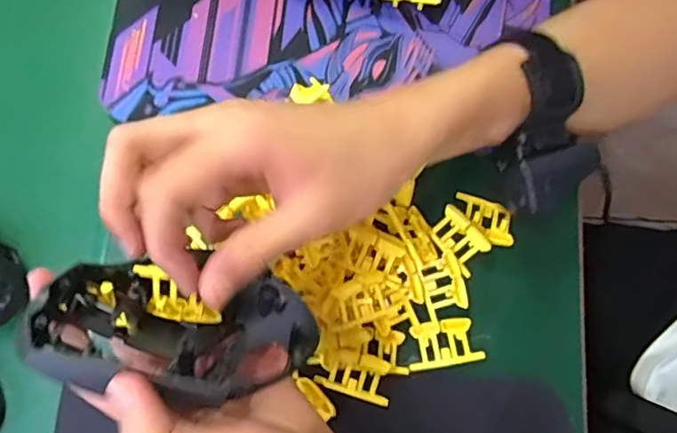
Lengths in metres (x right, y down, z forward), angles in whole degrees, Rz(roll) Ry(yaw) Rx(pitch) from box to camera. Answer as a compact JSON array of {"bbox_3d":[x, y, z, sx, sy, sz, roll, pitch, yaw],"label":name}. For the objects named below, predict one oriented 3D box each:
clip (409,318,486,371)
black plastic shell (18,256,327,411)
[{"bbox_3d":[0.064,0.075,0.345,0.042,0.004,0.026,-8,75,-1],"label":"clip"},{"bbox_3d":[-0.069,0.047,0.250,0.114,0.049,0.057,8,75,-9],"label":"black plastic shell"}]

